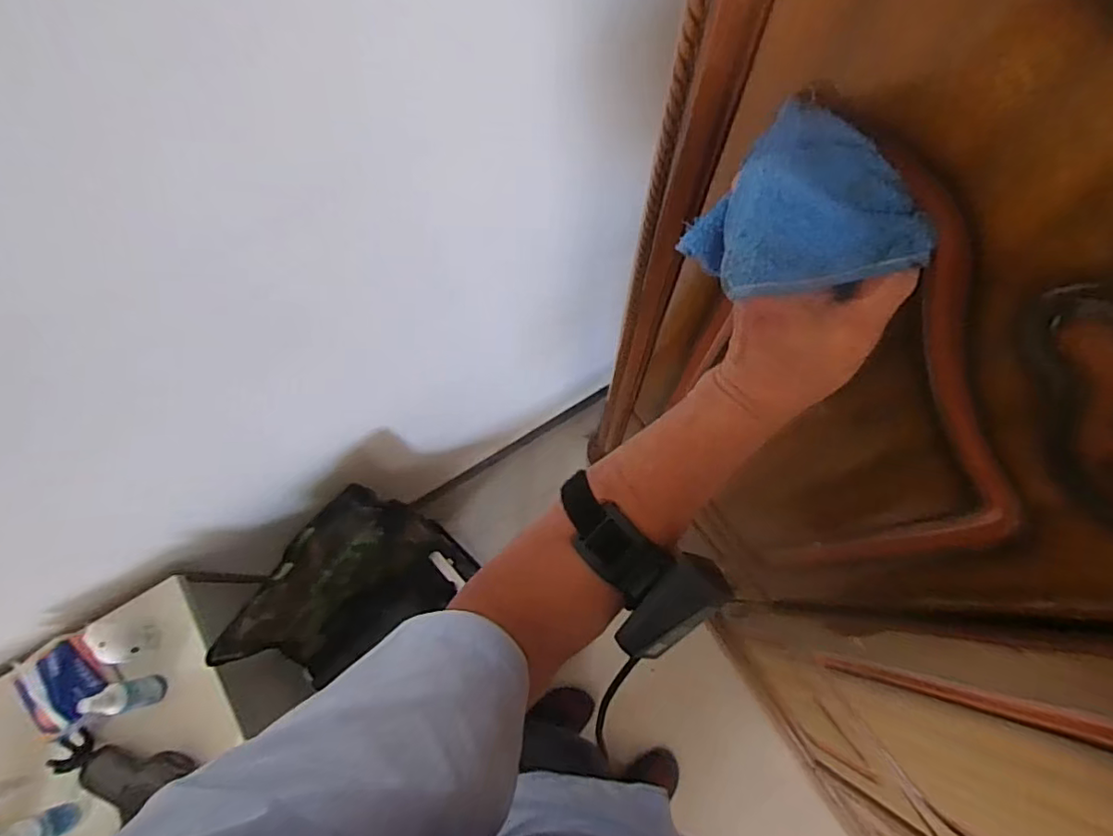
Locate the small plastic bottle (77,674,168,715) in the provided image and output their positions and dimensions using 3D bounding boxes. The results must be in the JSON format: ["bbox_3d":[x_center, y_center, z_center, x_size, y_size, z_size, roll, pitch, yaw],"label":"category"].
[{"bbox_3d":[-0.633,0.409,0.869,0.034,0.136,0.041,-15,74,-3],"label":"small plastic bottle"}]

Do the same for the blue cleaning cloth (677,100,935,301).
[{"bbox_3d":[0.119,-0.095,0.290,0.080,0.049,0.092,-33,76,-8],"label":"blue cleaning cloth"}]

